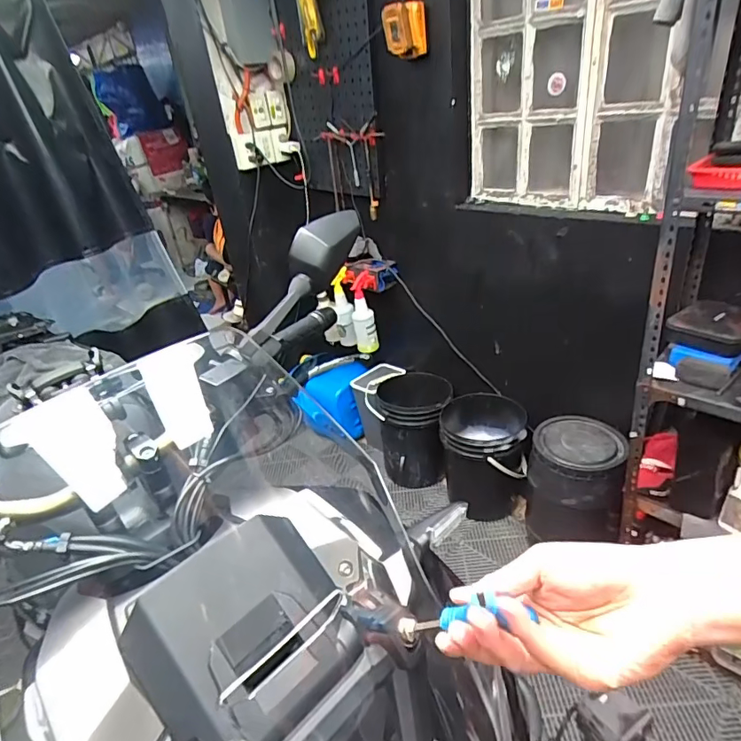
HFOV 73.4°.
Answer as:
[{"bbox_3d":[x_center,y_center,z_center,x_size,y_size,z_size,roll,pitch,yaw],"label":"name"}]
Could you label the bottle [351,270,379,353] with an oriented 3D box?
[{"bbox_3d":[-0.026,-0.220,1.972,0.089,0.329,0.086,-14,30,-11],"label":"bottle"}]

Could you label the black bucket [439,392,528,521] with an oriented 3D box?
[{"bbox_3d":[0.437,0.350,1.897,0.300,0.465,0.276,-6,30,3],"label":"black bucket"}]

